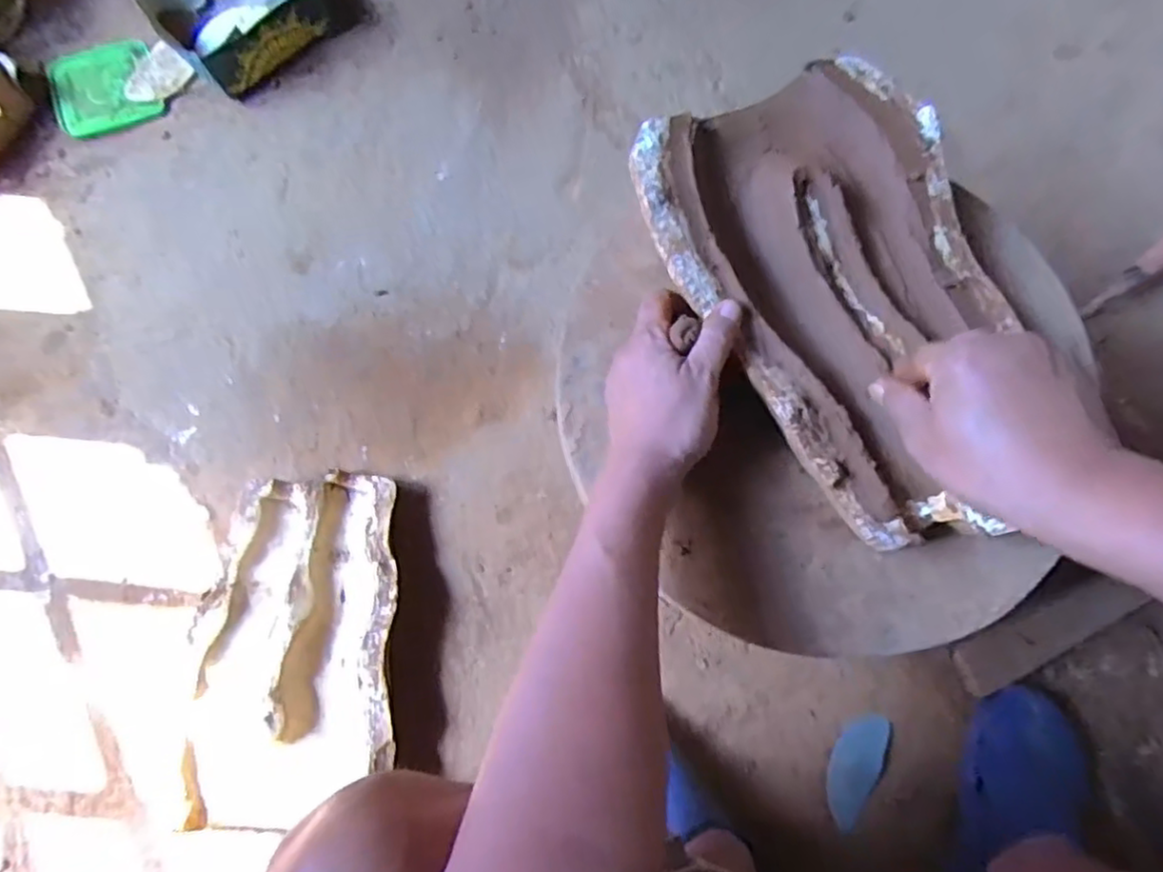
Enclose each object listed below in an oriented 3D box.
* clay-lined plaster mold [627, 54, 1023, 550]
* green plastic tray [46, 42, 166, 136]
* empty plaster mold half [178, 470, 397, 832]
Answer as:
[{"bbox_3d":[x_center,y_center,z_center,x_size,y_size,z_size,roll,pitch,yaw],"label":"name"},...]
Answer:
[{"bbox_3d":[0.193,-0.098,0.451,0.222,0.049,0.340,-26,81,-4],"label":"clay-lined plaster mold"},{"bbox_3d":[-0.637,-0.465,0.875,0.124,0.012,0.131,-19,83,-15],"label":"green plastic tray"},{"bbox_3d":[-0.299,0.217,0.699,0.213,0.068,0.348,-5,75,0],"label":"empty plaster mold half"}]

